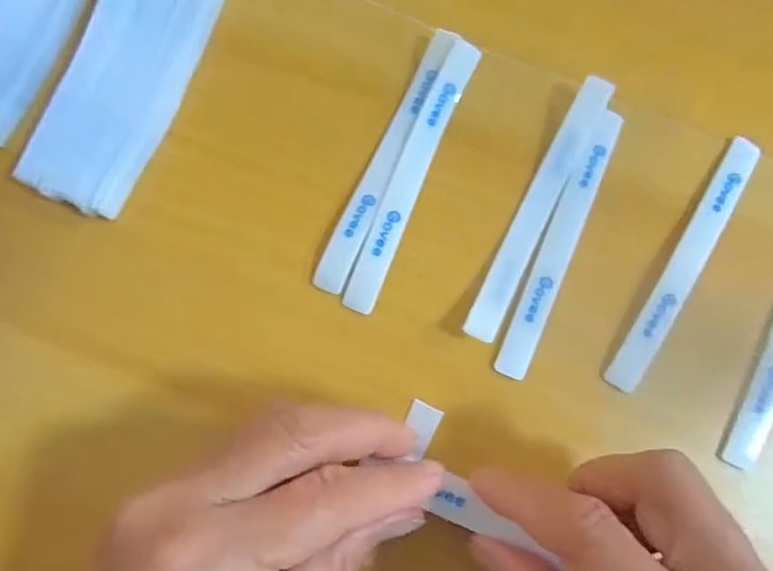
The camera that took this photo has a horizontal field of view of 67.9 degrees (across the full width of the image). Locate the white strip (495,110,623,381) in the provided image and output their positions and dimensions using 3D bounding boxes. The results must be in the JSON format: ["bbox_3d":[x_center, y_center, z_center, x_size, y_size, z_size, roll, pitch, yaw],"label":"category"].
[{"bbox_3d":[0.071,-0.018,0.231,0.015,0.004,0.116,24,81,3],"label":"white strip"}]

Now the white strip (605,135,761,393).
[{"bbox_3d":[0.121,-0.010,0.230,0.014,0.005,0.117,29,80,18],"label":"white strip"}]

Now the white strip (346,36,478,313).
[{"bbox_3d":[0.010,-0.046,0.234,0.014,0.006,0.119,23,79,2],"label":"white strip"}]

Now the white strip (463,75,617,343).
[{"bbox_3d":[0.061,-0.031,0.230,0.013,0.012,0.115,28,79,3],"label":"white strip"}]

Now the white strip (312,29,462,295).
[{"bbox_3d":[0.000,-0.053,0.234,0.013,0.005,0.119,23,79,2],"label":"white strip"}]

